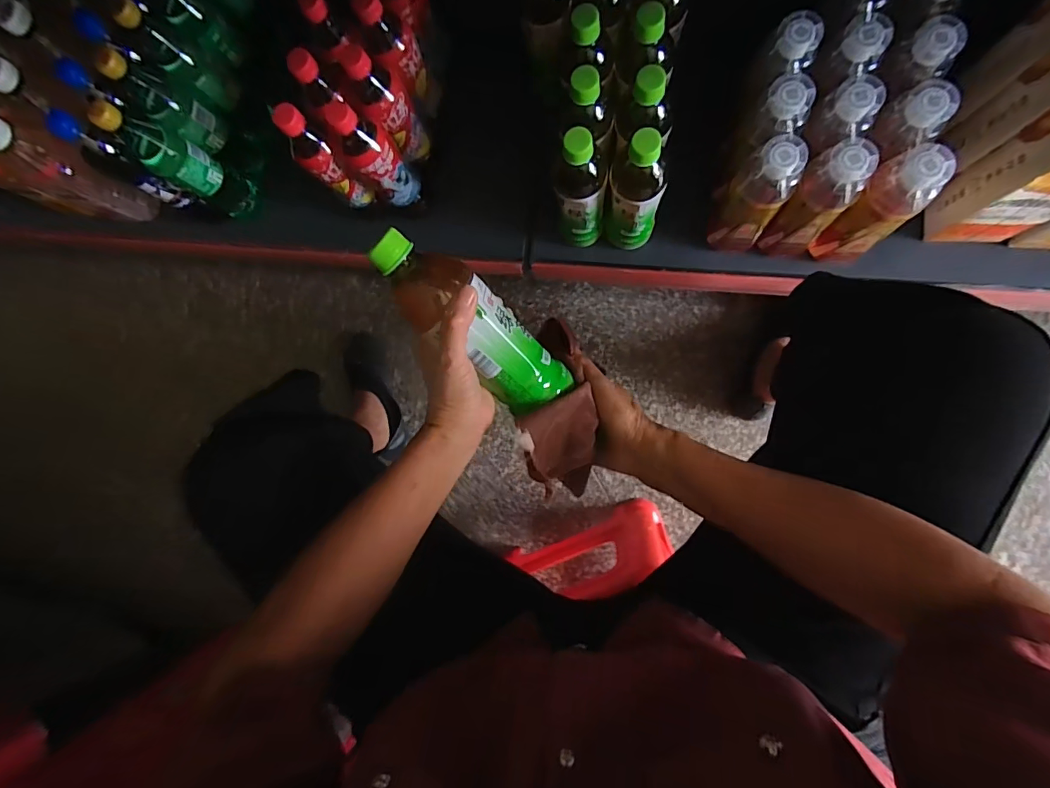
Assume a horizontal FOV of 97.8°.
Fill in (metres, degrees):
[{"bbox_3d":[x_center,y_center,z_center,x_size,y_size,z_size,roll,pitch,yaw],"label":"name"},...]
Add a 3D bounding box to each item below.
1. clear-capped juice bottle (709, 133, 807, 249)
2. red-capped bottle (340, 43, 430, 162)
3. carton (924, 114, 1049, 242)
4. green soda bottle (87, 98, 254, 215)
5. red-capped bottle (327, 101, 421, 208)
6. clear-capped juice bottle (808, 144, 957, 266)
[{"bbox_3d":[0.275,-0.234,0.555,0.064,0.160,0.064,0,88,9],"label":"clear-capped juice bottle"},{"bbox_3d":[-0.178,-0.369,0.596,0.059,0.153,0.067,31,93,8],"label":"red-capped bottle"},{"bbox_3d":[0.568,-0.240,0.507,0.104,0.190,0.076,-1,88,9],"label":"carton"},{"bbox_3d":[-0.502,-0.339,0.690,0.076,0.239,0.067,30,93,9],"label":"green soda bottle"},{"bbox_3d":[-0.194,-0.305,0.597,0.061,0.164,0.051,-40,83,5],"label":"red-capped bottle"},{"bbox_3d":[0.412,-0.212,0.540,0.066,0.170,0.067,0,88,9],"label":"clear-capped juice bottle"}]

